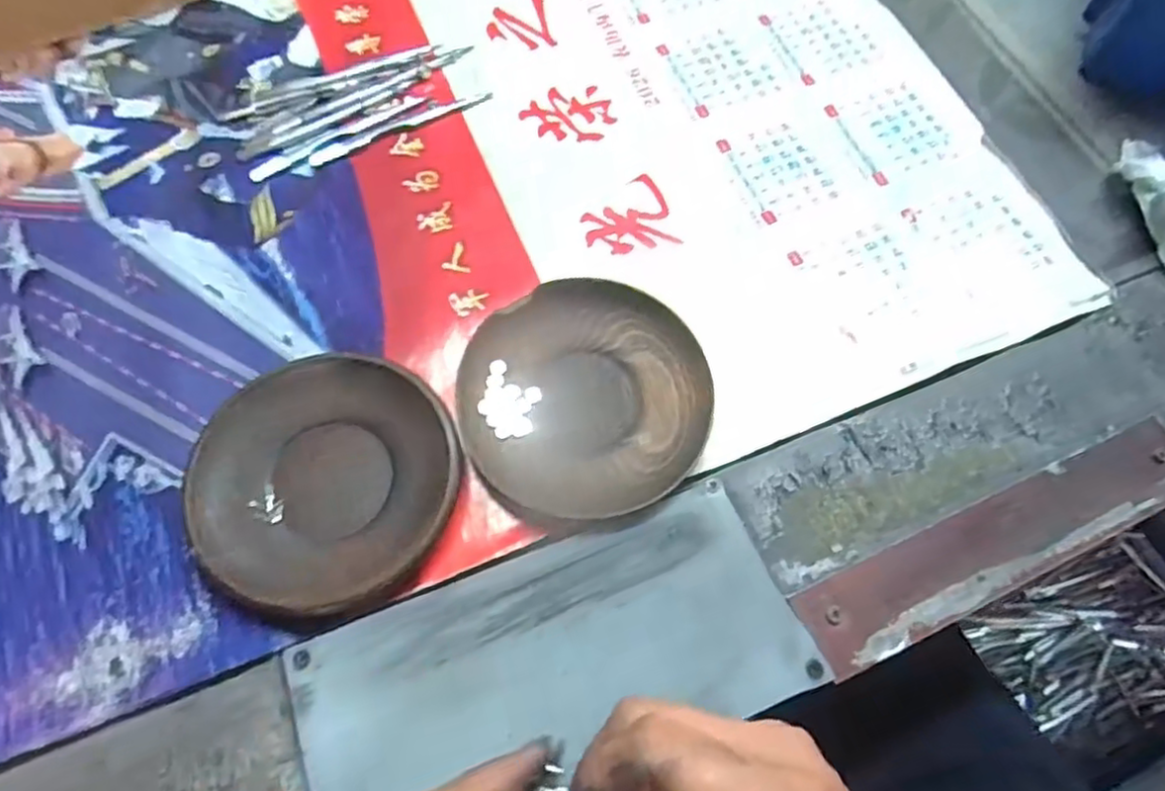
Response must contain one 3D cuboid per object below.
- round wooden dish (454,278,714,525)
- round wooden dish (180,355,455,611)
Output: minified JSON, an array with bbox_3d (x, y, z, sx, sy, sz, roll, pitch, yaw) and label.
[{"bbox_3d":[0.001,-0.002,0.327,0.112,0.014,0.115,0,67,-1],"label":"round wooden dish"},{"bbox_3d":[-0.112,0.037,0.305,0.111,0.016,0.109,0,67,-1],"label":"round wooden dish"}]

